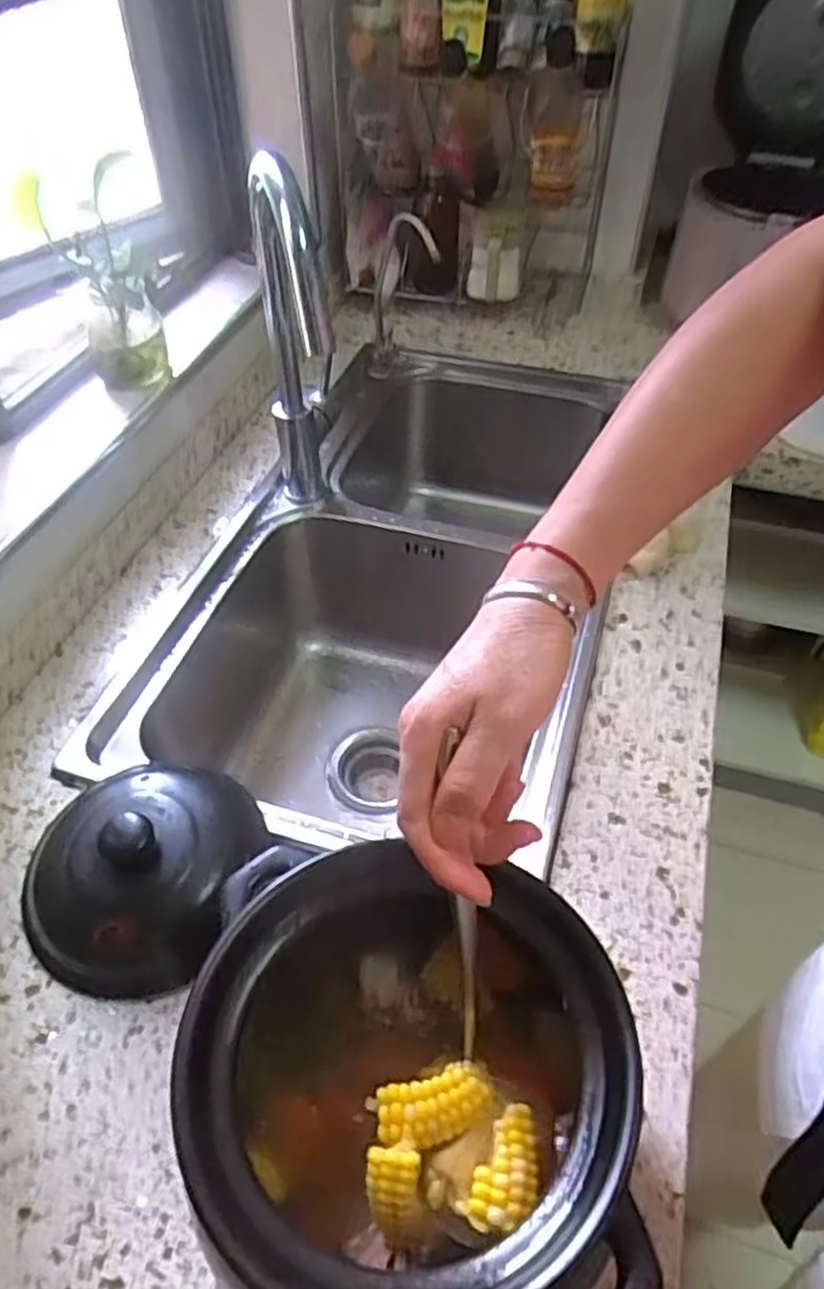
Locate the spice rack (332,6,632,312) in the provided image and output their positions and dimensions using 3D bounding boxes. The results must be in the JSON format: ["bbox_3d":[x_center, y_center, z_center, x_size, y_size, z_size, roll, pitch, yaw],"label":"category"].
[{"bbox_3d":[0.090,-0.666,1.075,0.347,0.311,0.255,9,49,8],"label":"spice rack"}]

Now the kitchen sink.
[{"bbox_3d":[-0.034,-0.043,0.926,0.440,0.258,0.719,9,49,7],"label":"kitchen sink"}]

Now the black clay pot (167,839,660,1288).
[{"bbox_3d":[-0.002,0.225,0.398,0.197,0.145,0.191,3,48,3],"label":"black clay pot"}]

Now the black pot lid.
[{"bbox_3d":[-0.205,0.145,0.549,0.156,0.066,0.161,0,48,0],"label":"black pot lid"}]

